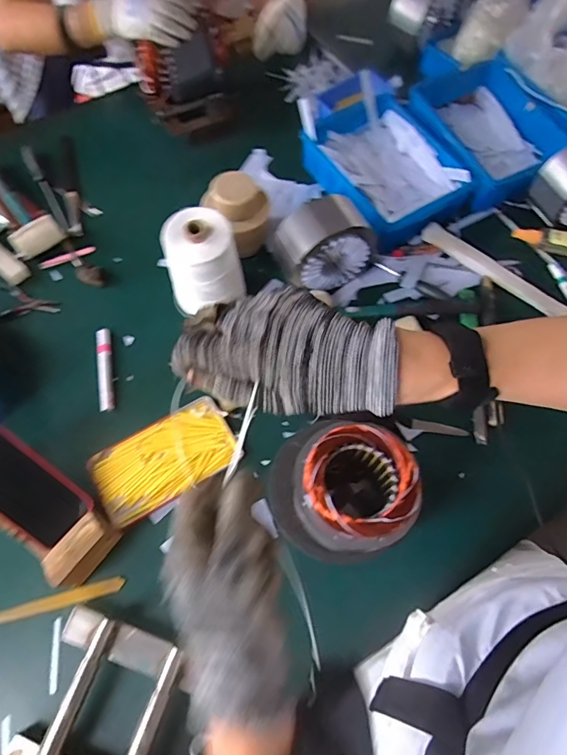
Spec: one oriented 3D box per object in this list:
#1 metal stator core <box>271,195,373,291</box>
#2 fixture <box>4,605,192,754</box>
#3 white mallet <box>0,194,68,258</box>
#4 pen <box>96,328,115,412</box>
[{"bbox_3d":[0.061,-0.211,0.737,0.148,0.137,0.101,-27,70,-12],"label":"metal stator core"},{"bbox_3d":[-0.197,0.390,0.514,0.188,0.036,0.174,18,68,7],"label":"fixture"},{"bbox_3d":[-0.517,-0.348,0.839,0.085,0.051,0.330,-35,71,-14],"label":"white mallet"},{"bbox_3d":[-0.281,-0.013,0.714,0.023,0.015,0.137,-11,67,-5],"label":"pen"}]

